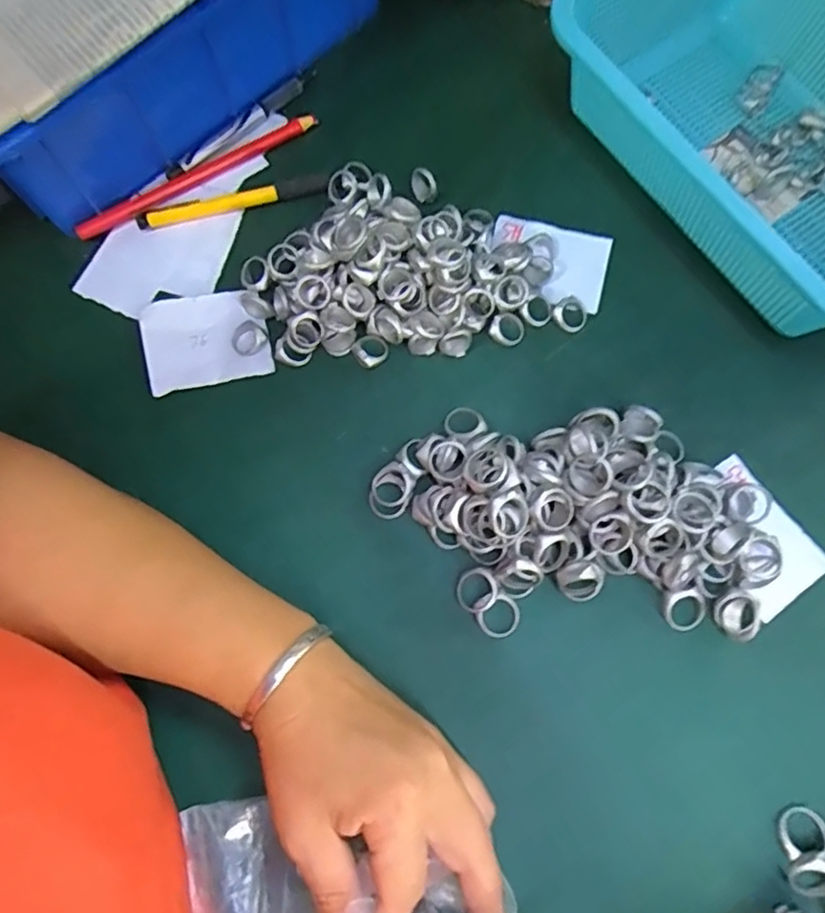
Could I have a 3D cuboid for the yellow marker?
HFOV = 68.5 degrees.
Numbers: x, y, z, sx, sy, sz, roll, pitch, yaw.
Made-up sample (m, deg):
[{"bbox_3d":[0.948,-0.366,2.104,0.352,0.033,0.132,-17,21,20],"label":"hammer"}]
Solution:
[{"bbox_3d":[-0.115,-0.166,0.390,0.123,0.015,0.012,-10,74,-3],"label":"yellow marker"}]

